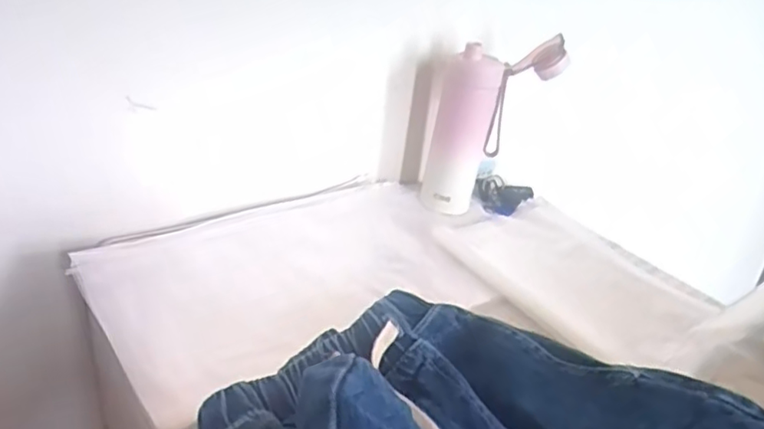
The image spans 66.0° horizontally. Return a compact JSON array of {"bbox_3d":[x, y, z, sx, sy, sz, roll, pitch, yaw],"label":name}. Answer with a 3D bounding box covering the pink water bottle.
[{"bbox_3d":[0.146,-0.123,0.812,0.153,0.220,0.064,3,27,-7],"label":"pink water bottle"}]

